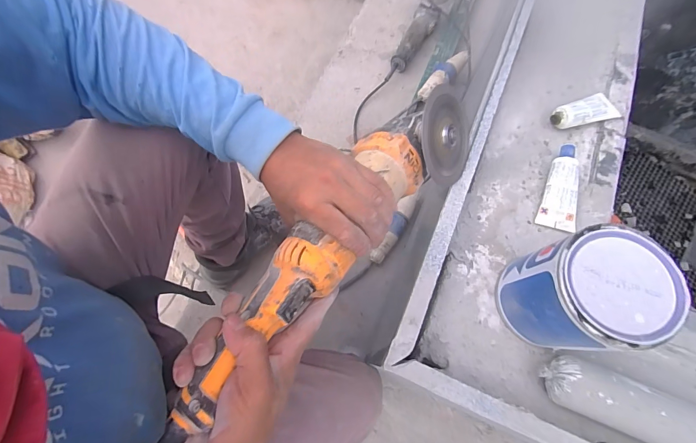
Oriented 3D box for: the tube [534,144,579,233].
[{"bbox_3d":[0.267,-0.044,0.438,0.040,0.018,0.110,18,70,6],"label":"tube"}]

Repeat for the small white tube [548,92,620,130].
[{"bbox_3d":[0.326,-0.152,0.484,0.103,0.025,0.040,-20,71,-8],"label":"small white tube"}]

